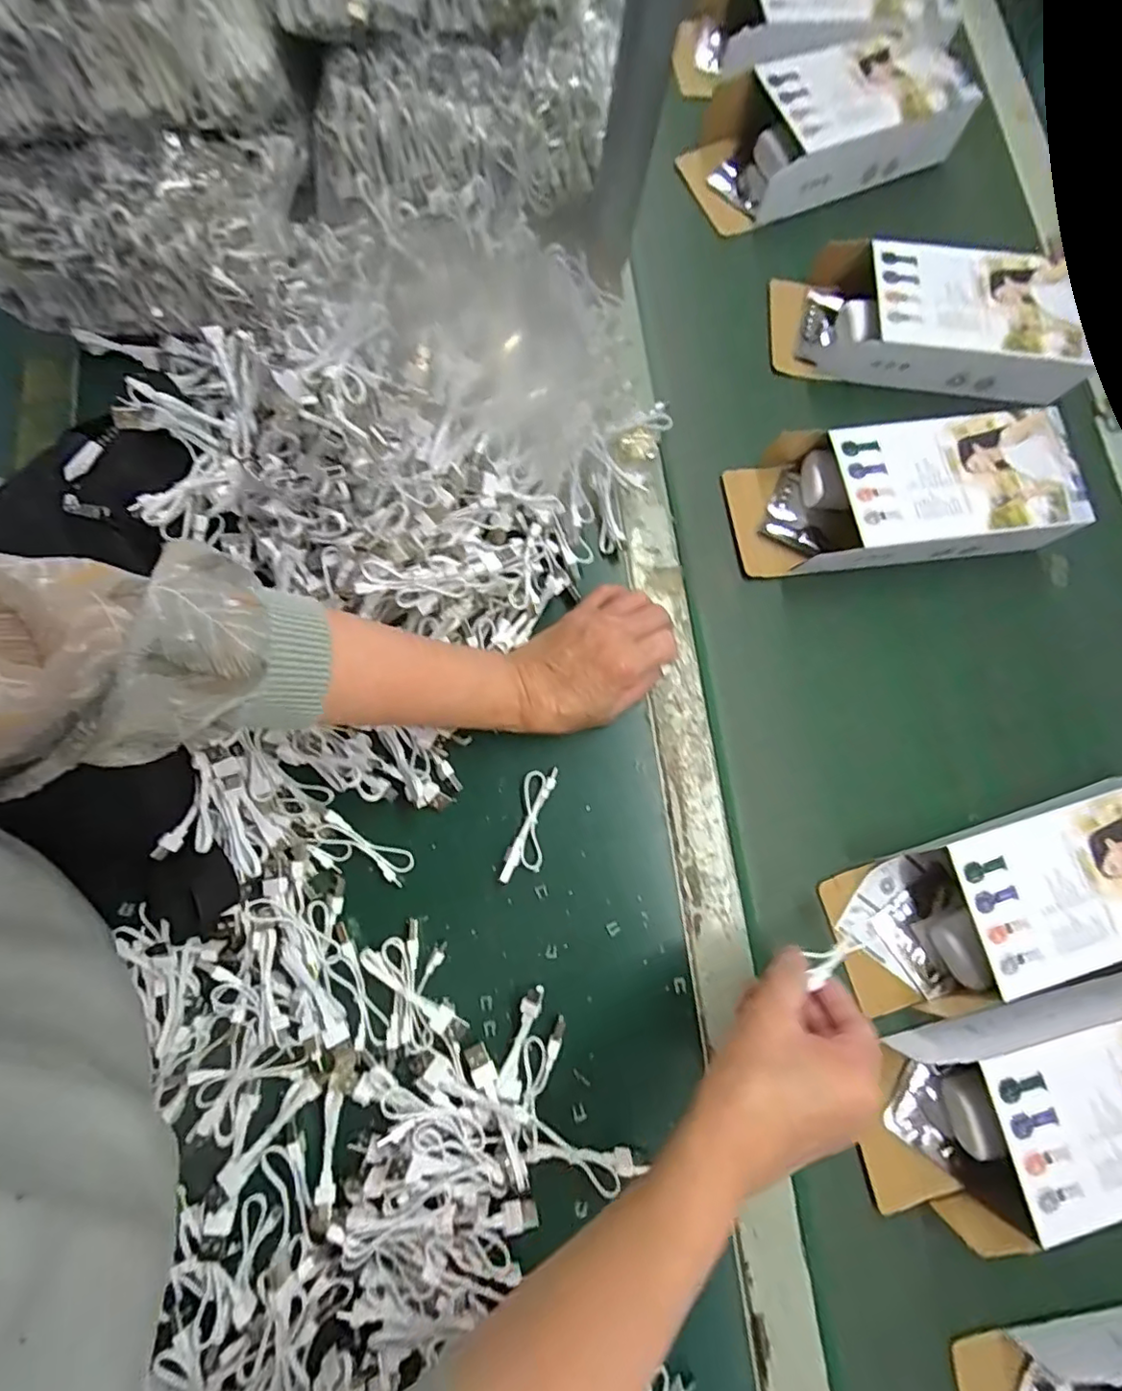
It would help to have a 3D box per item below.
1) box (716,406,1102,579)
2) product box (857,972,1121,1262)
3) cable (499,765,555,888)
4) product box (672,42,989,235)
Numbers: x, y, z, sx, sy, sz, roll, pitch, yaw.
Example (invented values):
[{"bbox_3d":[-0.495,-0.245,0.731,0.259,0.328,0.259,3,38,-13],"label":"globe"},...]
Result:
[{"bbox_3d":[0.263,-0.157,0.453,0.253,0.056,0.105,-7,76,0],"label":"box"},{"bbox_3d":[0.319,0.255,0.367,0.249,0.049,0.106,-12,76,-1],"label":"product box"},{"bbox_3d":[-0.020,0.086,0.390,0.023,0.011,0.078,13,77,5],"label":"cable"},{"bbox_3d":[0.246,-0.515,0.532,0.267,0.057,0.103,-25,77,-5],"label":"product box"}]

